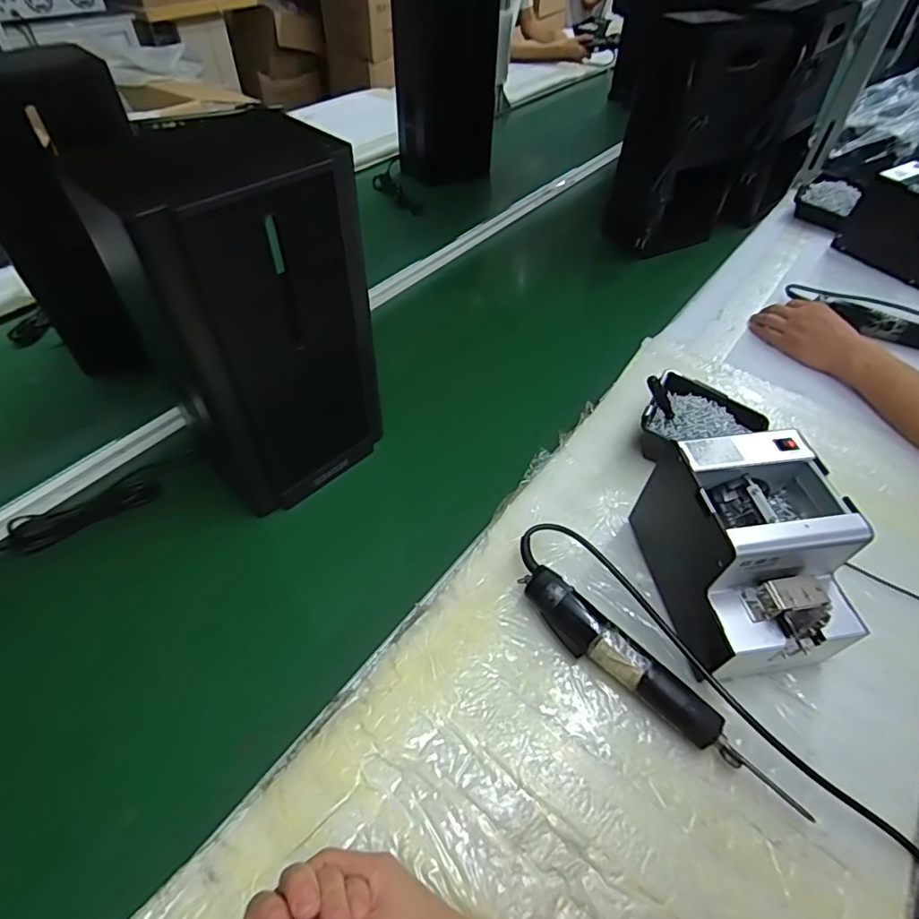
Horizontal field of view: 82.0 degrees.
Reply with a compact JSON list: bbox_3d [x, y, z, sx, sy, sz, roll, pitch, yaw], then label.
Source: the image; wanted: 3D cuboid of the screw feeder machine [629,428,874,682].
[{"bbox_3d":[0.268,0.089,0.492,0.132,0.147,0.170,-6,50,-7],"label":"screw feeder machine"}]

